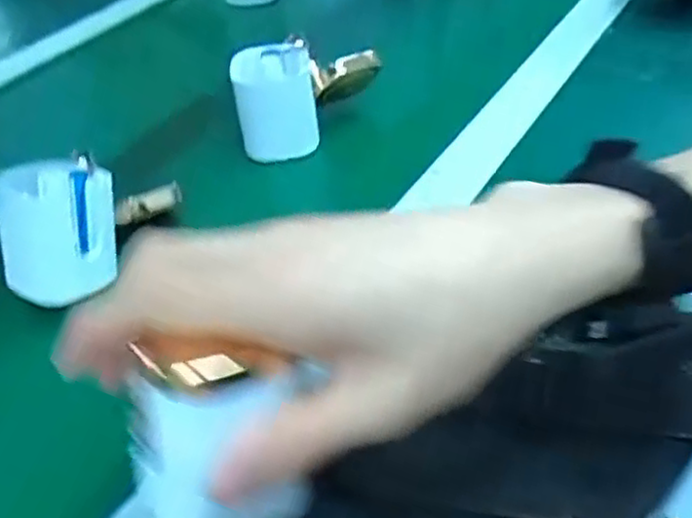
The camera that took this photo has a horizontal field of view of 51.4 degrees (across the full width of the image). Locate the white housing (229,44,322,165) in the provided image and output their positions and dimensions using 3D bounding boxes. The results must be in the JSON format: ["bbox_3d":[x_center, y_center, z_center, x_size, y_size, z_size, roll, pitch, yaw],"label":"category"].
[{"bbox_3d":[-0.050,-0.113,0.513,0.055,0.066,0.050,-8,42,-3],"label":"white housing"}]

